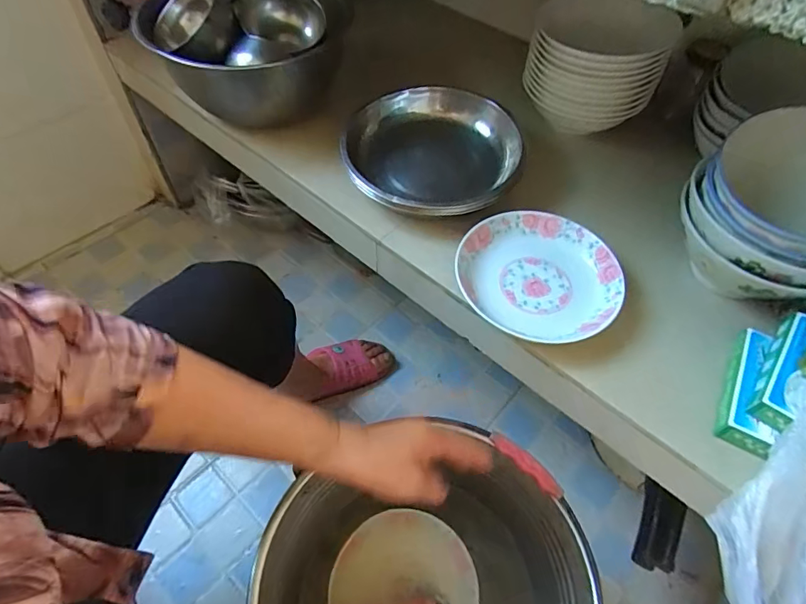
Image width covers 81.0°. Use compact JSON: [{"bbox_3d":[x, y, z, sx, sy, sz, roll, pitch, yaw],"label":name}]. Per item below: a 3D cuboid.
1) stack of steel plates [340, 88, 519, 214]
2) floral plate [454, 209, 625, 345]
[{"bbox_3d":[0.044,-0.187,0.611,0.197,0.065,0.215,2,53,0],"label":"stack of steel plates"},{"bbox_3d":[0.146,-0.029,0.513,0.170,0.030,0.165,1,53,-1],"label":"floral plate"}]

